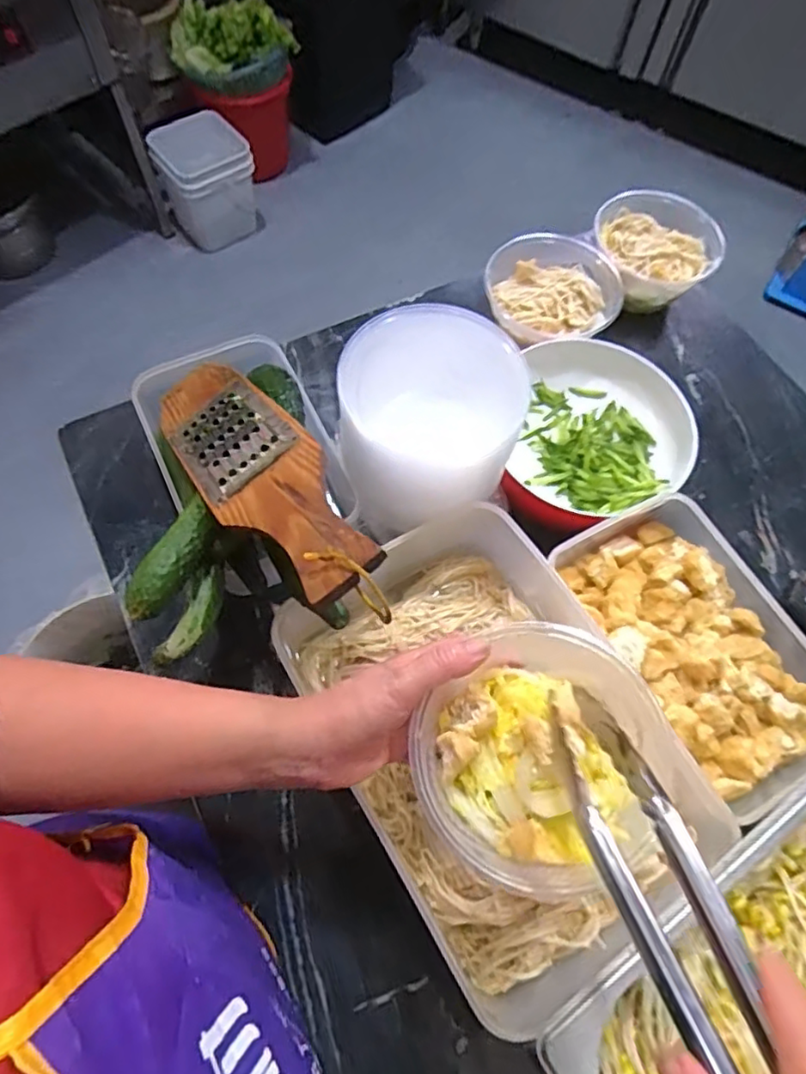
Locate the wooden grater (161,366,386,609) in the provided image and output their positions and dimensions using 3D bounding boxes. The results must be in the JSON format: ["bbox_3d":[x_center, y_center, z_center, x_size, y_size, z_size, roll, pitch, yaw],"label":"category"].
[{"bbox_3d":[-0.114,-0.060,0.451,0.081,0.024,0.333,-30,43,-16],"label":"wooden grater"}]

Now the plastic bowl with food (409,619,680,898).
[{"bbox_3d":[0.086,0.125,0.361,0.147,0.059,0.142,1,66,-3],"label":"plastic bowl with food"}]

